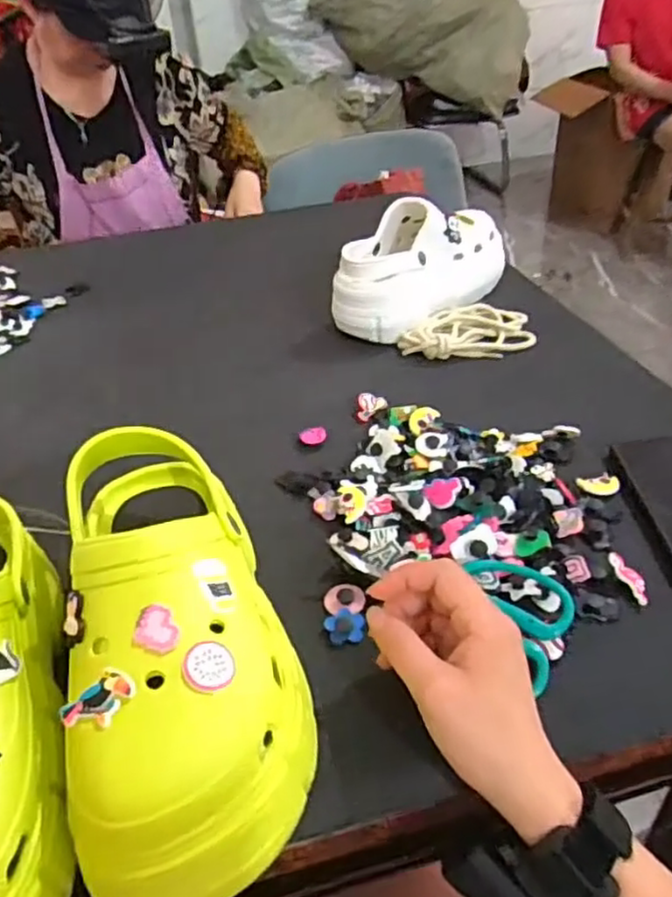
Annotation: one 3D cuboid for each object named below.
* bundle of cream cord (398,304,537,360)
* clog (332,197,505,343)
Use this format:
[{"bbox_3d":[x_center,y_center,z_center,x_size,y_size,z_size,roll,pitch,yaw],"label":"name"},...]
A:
[{"bbox_3d":[0.138,-0.127,0.731,0.140,0.022,0.091,-3,36,1],"label":"bundle of cream cord"},{"bbox_3d":[0.096,-0.212,0.771,0.110,0.099,0.225,23,44,32],"label":"clog"}]

